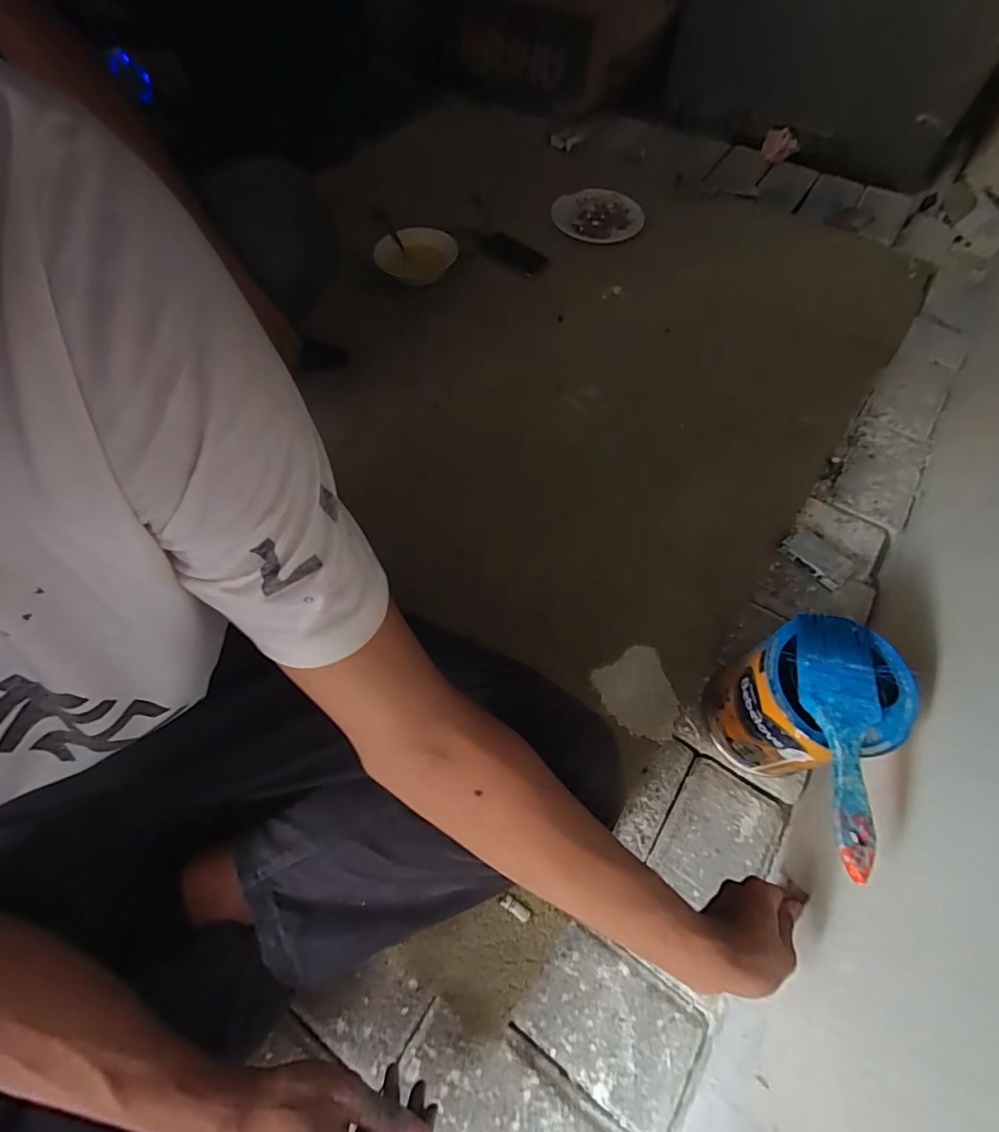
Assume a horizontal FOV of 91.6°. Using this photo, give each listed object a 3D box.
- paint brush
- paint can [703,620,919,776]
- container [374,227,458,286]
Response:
[{"bbox_3d":[0.280,0.133,0.400,0.061,0.018,0.210,16,64,7],"label":"paint brush"},{"bbox_3d":[0.299,0.138,0.498,0.126,0.172,0.118,0,62,0],"label":"paint can"},{"bbox_3d":[-0.160,-0.619,0.977,0.147,0.053,0.130,15,64,6],"label":"container"}]

